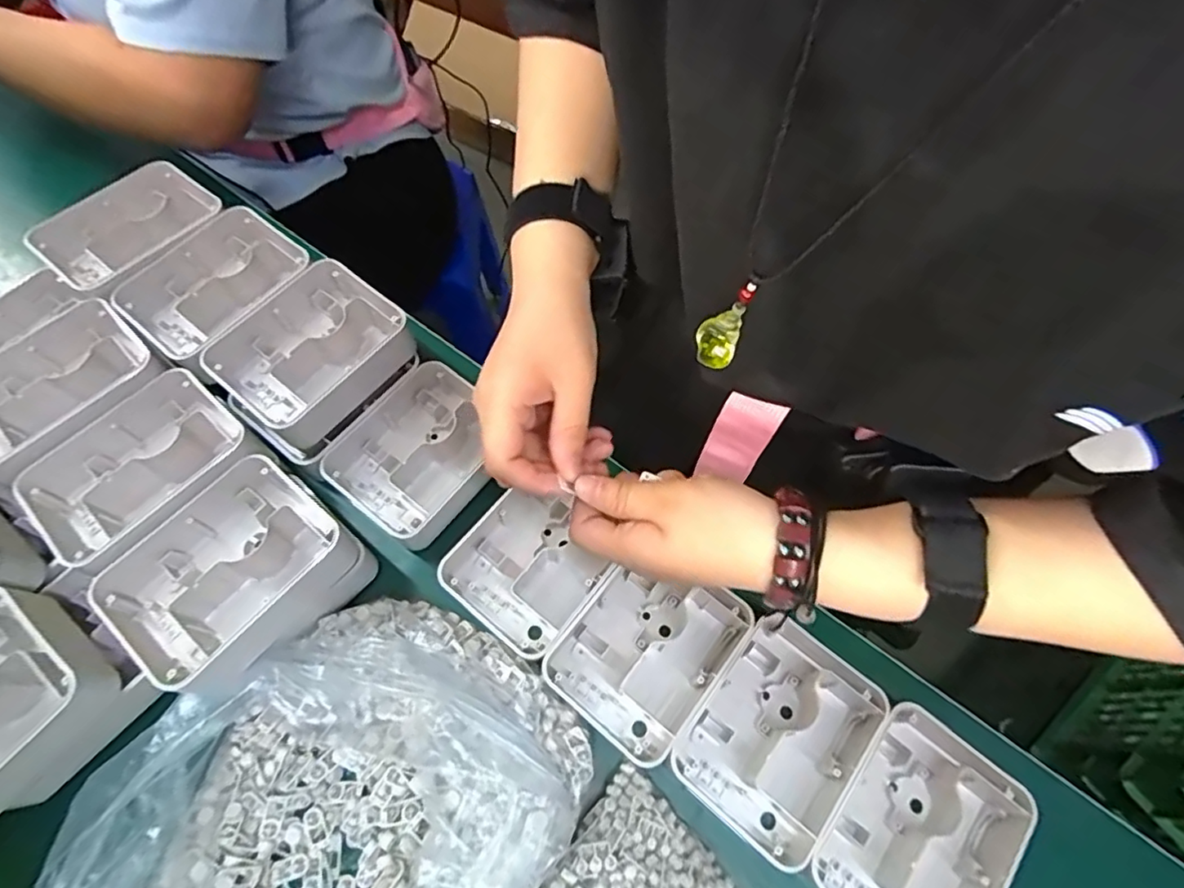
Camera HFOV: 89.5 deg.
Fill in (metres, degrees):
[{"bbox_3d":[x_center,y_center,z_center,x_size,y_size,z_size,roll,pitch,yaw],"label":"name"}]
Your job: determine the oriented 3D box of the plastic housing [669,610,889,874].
[{"bbox_3d":[0.125,0.191,0.399,0.103,0.037,0.130,38,70,14],"label":"plastic housing"}]

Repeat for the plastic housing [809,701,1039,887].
[{"bbox_3d":[0.202,0.242,0.377,0.096,0.042,0.129,38,70,14],"label":"plastic housing"}]

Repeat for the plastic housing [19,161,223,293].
[{"bbox_3d":[-0.376,-0.173,0.496,0.096,0.039,0.127,36,70,13],"label":"plastic housing"}]

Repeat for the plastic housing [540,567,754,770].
[{"bbox_3d":[0.038,0.142,0.419,0.101,0.035,0.123,36,70,13],"label":"plastic housing"}]

